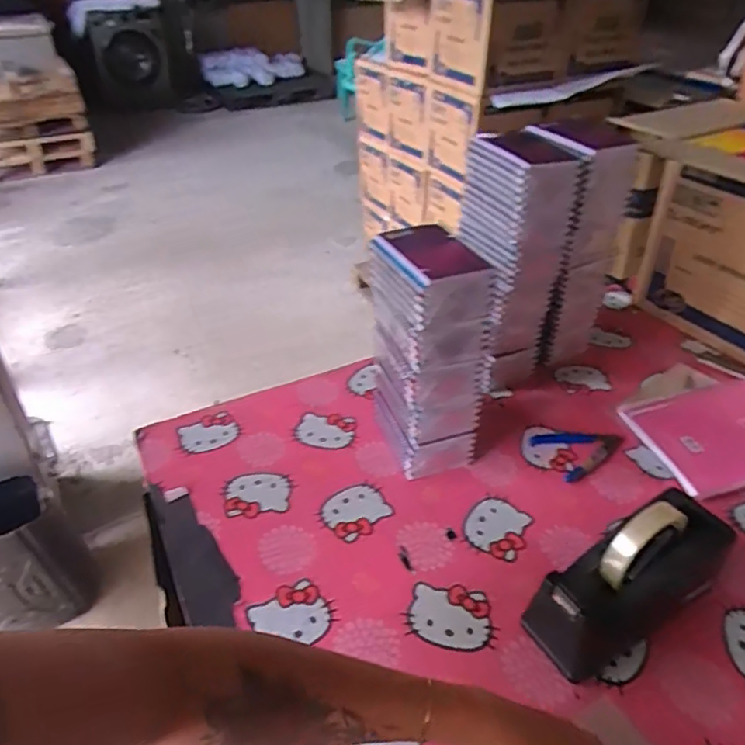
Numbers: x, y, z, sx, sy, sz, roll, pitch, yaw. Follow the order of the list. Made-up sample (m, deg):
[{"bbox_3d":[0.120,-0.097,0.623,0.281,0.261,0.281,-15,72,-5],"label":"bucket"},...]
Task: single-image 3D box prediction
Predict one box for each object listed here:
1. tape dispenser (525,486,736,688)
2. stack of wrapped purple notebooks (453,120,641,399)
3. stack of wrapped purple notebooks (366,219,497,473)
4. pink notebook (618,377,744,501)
[{"bbox_3d":[0.250,0.198,0.587,0.214,0.125,0.074,-19,41,-24],"label":"tape dispenser"},{"bbox_3d":[0.218,-0.161,0.886,0.220,0.331,0.127,-19,40,-23],"label":"stack of wrapped purple notebooks"},{"bbox_3d":[0.062,-0.021,0.766,0.103,0.286,0.147,-14,39,-18],"label":"stack of wrapped purple notebooks"},{"bbox_3d":[0.470,0.075,0.812,0.217,0.016,0.180,-13,37,-5],"label":"pink notebook"}]

